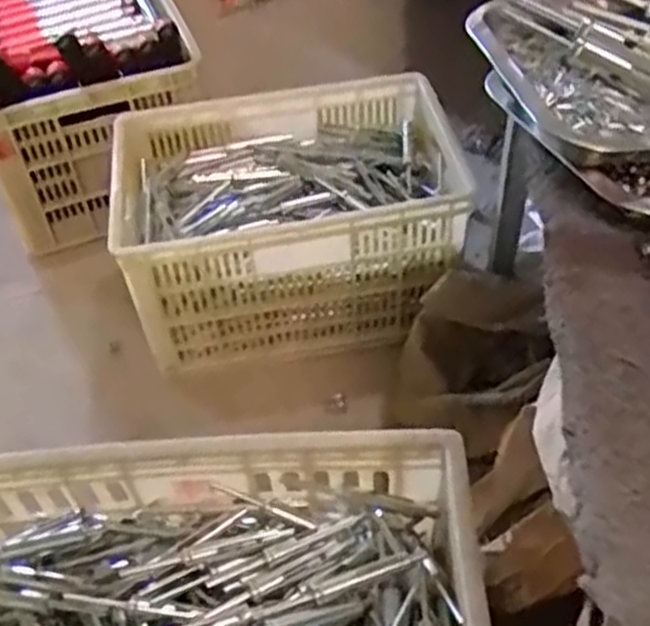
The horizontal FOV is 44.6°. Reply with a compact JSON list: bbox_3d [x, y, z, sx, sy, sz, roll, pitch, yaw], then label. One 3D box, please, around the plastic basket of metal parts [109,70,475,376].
[{"bbox_3d":[-0.050,-0.131,1.183,0.466,0.250,0.323,-8,48,-3],"label":"plastic basket of metal parts"}]

